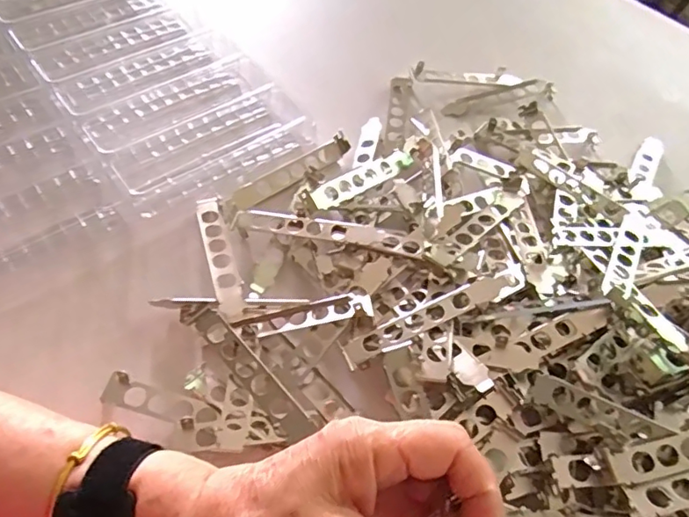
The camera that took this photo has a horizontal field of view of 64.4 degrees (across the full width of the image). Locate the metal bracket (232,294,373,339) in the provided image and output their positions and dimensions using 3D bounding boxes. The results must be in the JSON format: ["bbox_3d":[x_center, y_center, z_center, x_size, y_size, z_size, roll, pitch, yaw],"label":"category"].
[{"bbox_3d":[-0.029,0.040,0.377,0.095,0.010,0.019,-11,55,6],"label":"metal bracket"}]

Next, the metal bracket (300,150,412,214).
[{"bbox_3d":[0.016,-0.068,0.461,0.023,0.017,0.124,41,47,21],"label":"metal bracket"}]

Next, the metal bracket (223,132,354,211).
[{"bbox_3d":[-0.047,-0.073,0.469,0.126,0.010,0.023,-35,65,-25],"label":"metal bracket"}]

